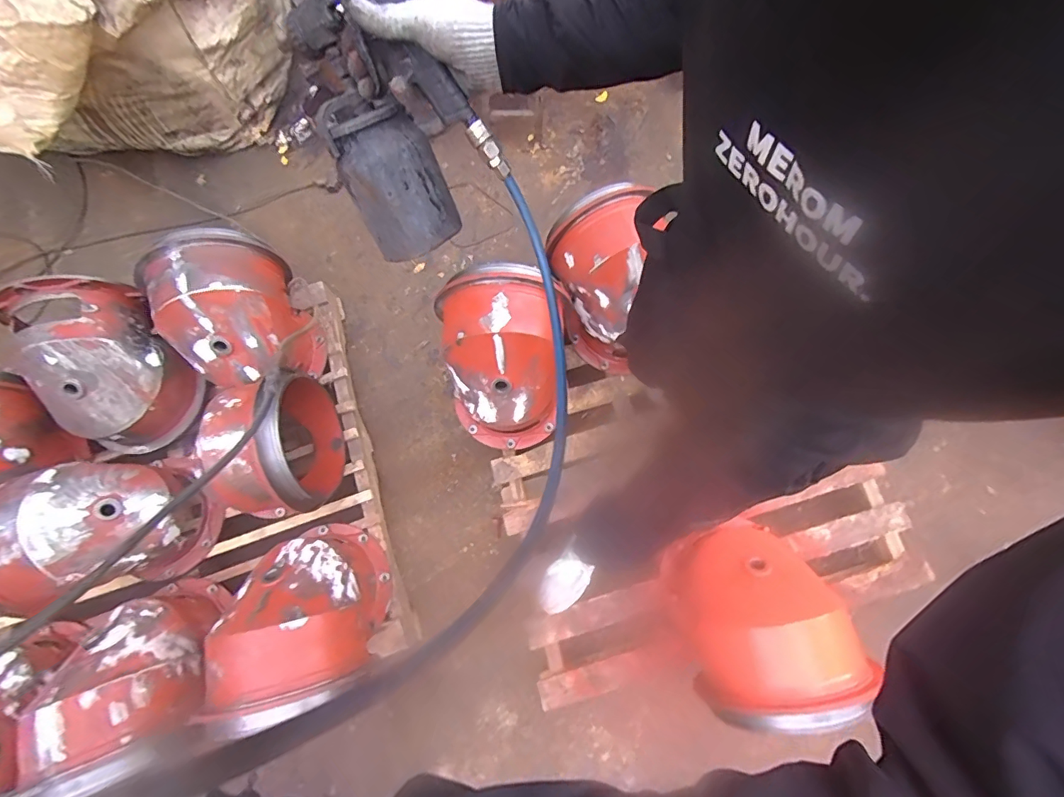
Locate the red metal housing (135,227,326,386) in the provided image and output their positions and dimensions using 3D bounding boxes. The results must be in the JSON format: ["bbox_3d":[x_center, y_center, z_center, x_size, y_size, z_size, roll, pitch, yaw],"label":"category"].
[{"bbox_3d":[-0.779,-0.209,1.270,0.304,0.357,0.335,-20,74,-3],"label":"red metal housing"}]

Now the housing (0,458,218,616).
[{"bbox_3d":[-1.073,0.318,1.170,0.359,0.337,0.298,-15,74,-1],"label":"housing"}]

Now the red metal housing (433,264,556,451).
[{"bbox_3d":[-0.071,-0.089,1.220,0.275,0.371,0.361,-2,74,2],"label":"red metal housing"}]

